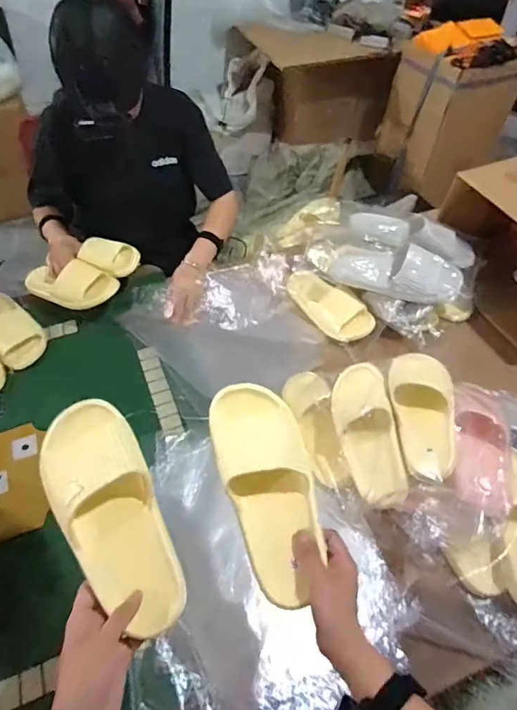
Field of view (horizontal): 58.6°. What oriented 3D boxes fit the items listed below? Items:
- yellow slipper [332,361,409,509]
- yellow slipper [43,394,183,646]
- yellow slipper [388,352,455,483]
[{"bbox_3d":[0.188,0.127,0.794,0.078,0.107,0.255,27,42,-28],"label":"yellow slipper"},{"bbox_3d":[-0.149,0.160,0.470,0.089,0.059,0.237,-23,82,-19],"label":"yellow slipper"},{"bbox_3d":[0.270,0.090,0.763,0.104,0.064,0.251,11,52,7],"label":"yellow slipper"}]

